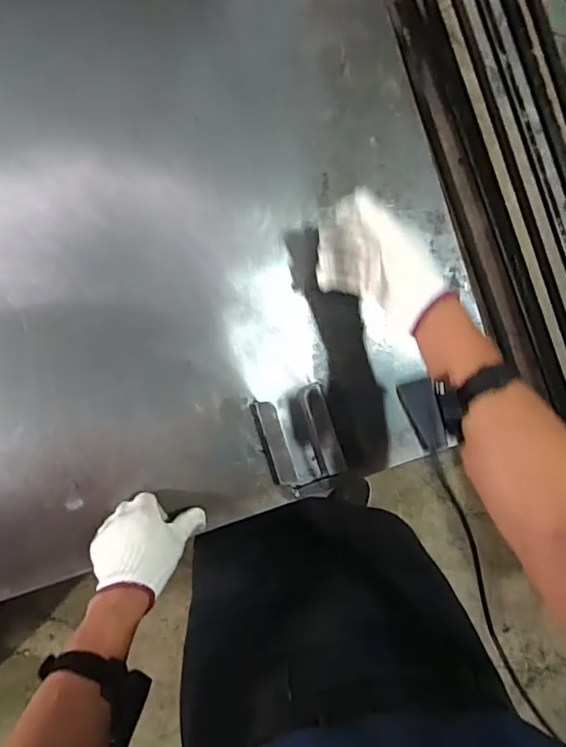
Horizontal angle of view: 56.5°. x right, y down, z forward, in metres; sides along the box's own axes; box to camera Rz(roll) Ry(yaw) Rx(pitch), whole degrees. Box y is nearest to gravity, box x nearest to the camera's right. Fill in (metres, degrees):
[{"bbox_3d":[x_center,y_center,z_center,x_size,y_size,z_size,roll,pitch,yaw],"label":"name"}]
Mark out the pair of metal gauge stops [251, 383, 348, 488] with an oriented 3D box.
[{"bbox_3d":[0.021,0.086,0.690,0.096,0.028,0.122,-18,94,-1],"label":"pair of metal gauge stops"}]

